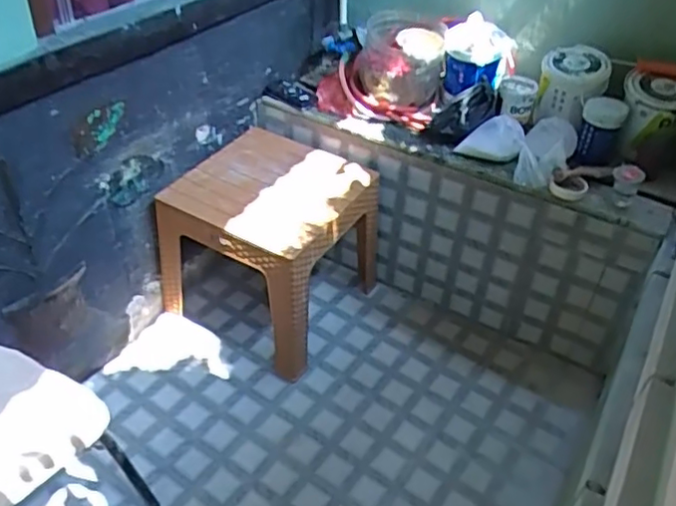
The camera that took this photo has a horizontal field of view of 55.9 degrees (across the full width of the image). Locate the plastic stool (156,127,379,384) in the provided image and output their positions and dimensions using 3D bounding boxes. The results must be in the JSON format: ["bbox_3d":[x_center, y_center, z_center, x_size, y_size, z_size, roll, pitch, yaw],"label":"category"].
[{"bbox_3d":[-0.185,-0.023,1.911,0.460,0.494,0.509,23,44,21],"label":"plastic stool"}]

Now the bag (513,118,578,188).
[{"bbox_3d":[0.541,-0.270,1.636,0.128,0.141,0.187,17,42,14],"label":"bag"}]

